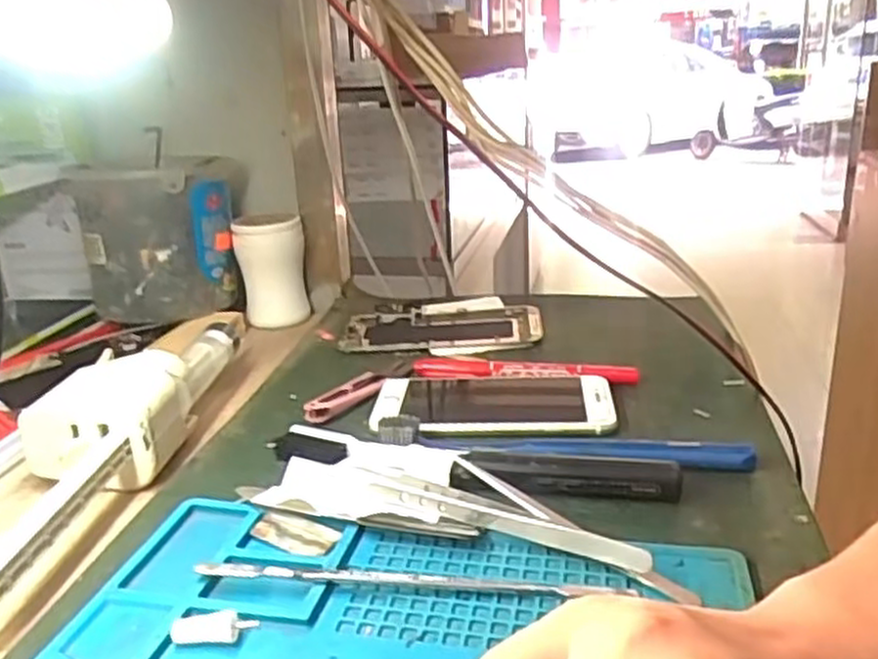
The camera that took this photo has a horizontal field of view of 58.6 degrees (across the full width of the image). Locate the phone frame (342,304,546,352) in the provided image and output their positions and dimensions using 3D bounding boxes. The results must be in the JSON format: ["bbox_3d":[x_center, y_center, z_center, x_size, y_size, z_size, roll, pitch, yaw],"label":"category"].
[{"bbox_3d":[0.003,-0.003,0.588,0.145,0.011,0.078,0,20,7],"label":"phone frame"}]

